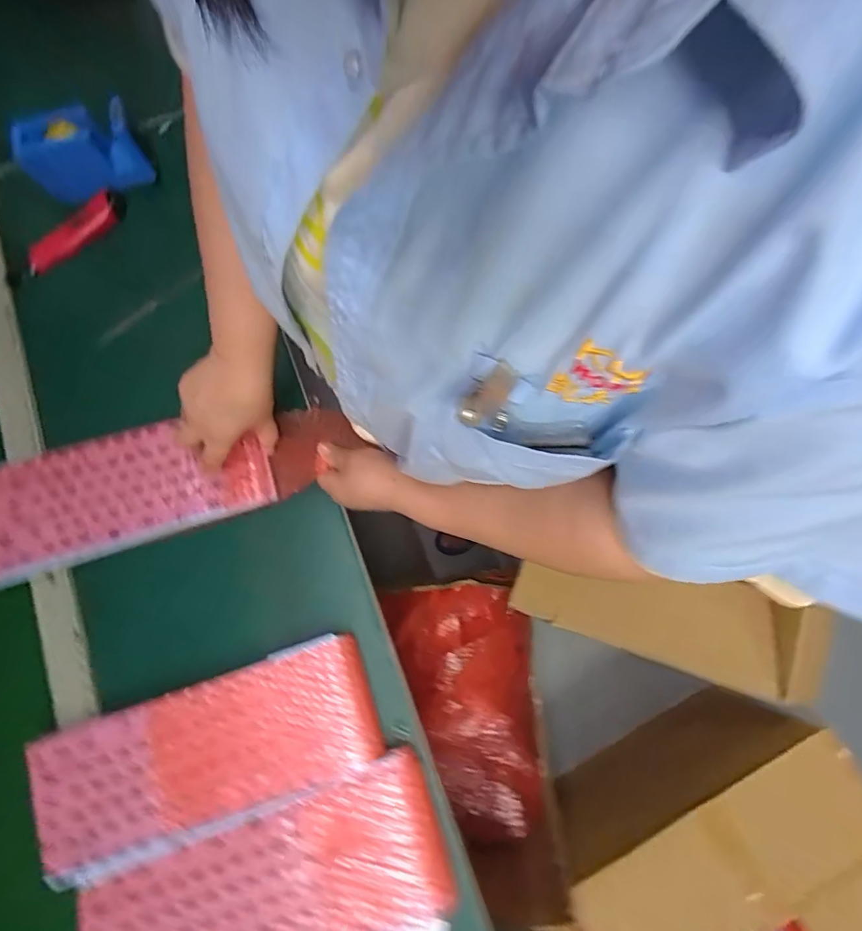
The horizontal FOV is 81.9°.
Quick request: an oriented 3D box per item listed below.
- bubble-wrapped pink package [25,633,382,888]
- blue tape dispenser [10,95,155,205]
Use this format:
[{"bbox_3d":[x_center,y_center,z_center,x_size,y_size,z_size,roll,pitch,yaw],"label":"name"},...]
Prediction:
[{"bbox_3d":[-0.217,0.280,0.476,0.321,0.024,0.133,-19,78,-3],"label":"bubble-wrapped pink package"},{"bbox_3d":[-0.419,-0.379,0.601,0.130,0.070,0.052,-23,78,-4],"label":"blue tape dispenser"}]

